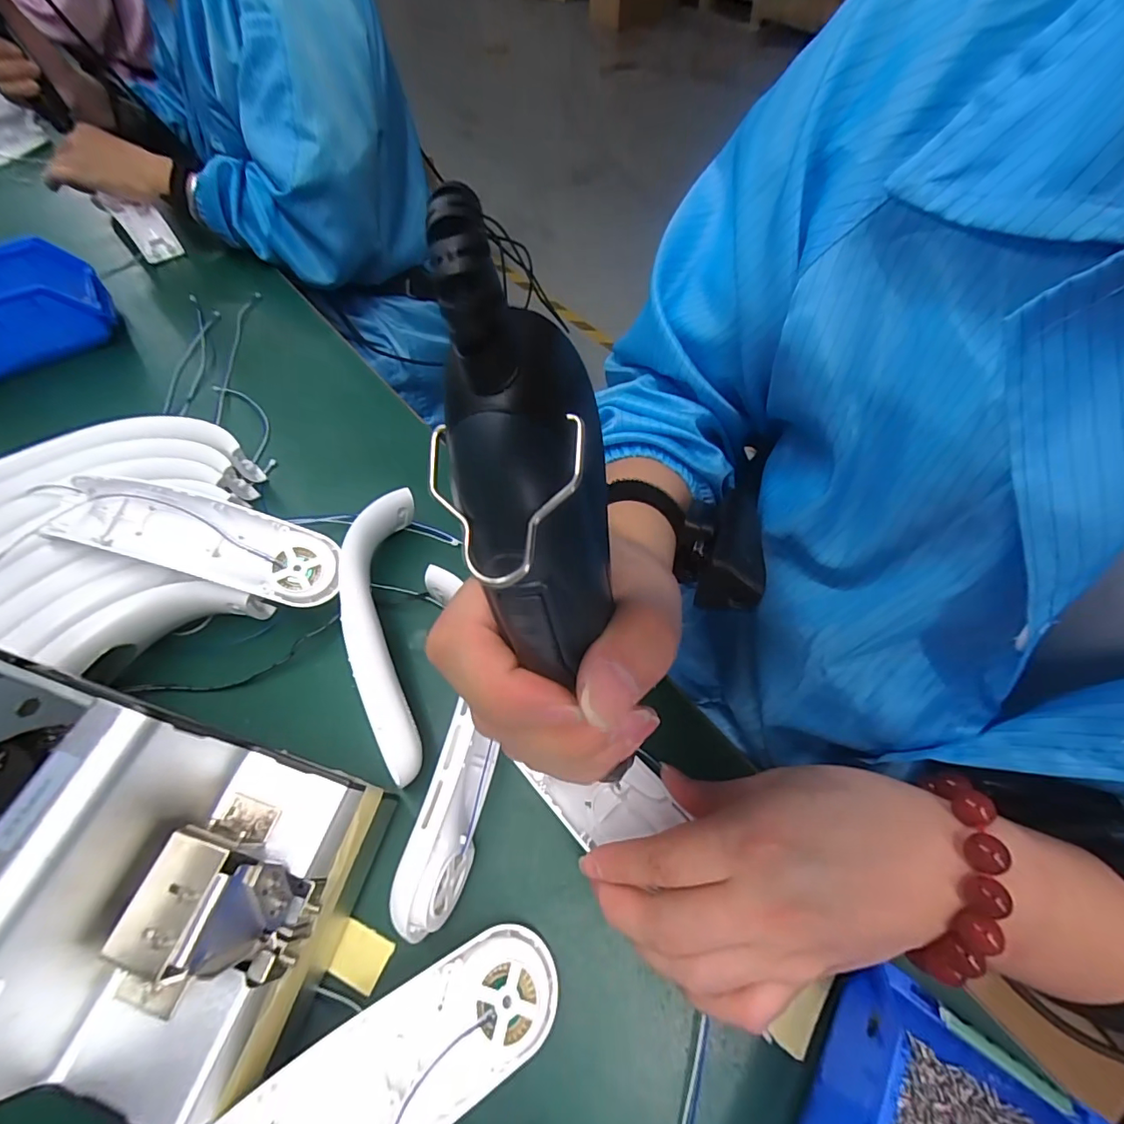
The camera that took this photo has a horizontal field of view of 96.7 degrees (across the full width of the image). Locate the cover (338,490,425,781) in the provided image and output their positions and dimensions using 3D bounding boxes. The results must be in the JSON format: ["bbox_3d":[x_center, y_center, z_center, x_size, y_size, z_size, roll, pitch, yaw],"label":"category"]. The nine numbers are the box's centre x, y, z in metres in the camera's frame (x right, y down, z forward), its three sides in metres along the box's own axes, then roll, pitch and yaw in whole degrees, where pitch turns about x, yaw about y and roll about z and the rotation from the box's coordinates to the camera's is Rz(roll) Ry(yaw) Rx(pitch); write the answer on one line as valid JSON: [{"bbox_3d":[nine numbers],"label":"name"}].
[{"bbox_3d":[-0.118,0.043,0.331,0.049,0.047,0.196,-8,58,-4],"label":"cover"}]

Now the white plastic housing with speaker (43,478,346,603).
[{"bbox_3d":[-0.234,-0.016,0.325,0.171,0.026,0.051,17,59,-5],"label":"white plastic housing with speaker"}]

